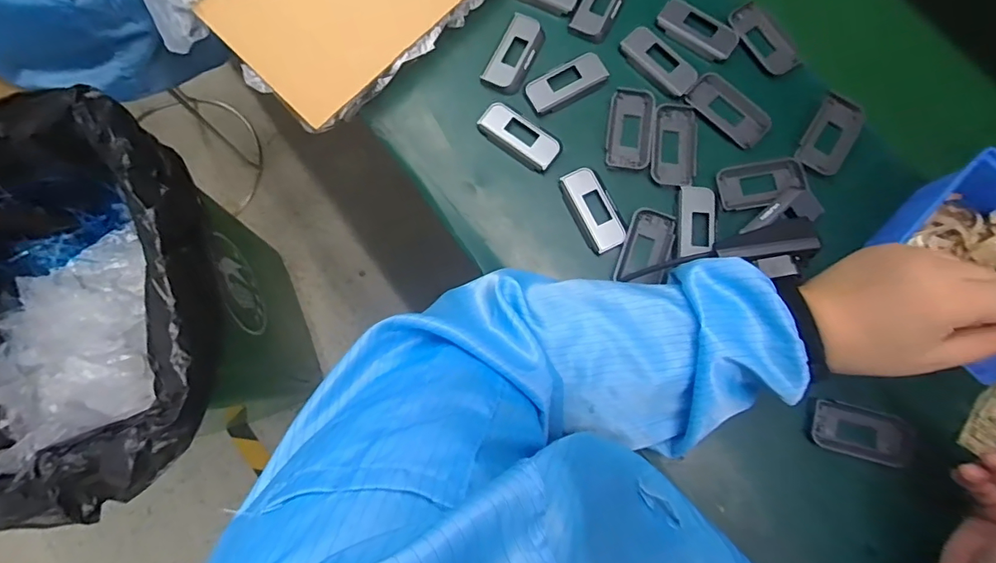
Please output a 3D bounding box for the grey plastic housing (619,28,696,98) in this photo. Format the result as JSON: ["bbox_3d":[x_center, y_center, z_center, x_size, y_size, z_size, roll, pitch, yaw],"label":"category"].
[{"bbox_3d":[0.152,-0.206,0.451,0.036,0.011,0.076,-41,82,-9],"label":"grey plastic housing"}]

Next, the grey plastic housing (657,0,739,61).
[{"bbox_3d":[0.188,-0.237,0.453,0.074,0.010,0.036,35,80,6],"label":"grey plastic housing"}]

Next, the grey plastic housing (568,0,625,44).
[{"bbox_3d":[0.097,-0.261,0.459,0.036,0.016,0.075,26,79,4],"label":"grey plastic housing"}]

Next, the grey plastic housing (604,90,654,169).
[{"bbox_3d":[0.119,-0.138,0.436,0.039,0.008,0.077,9,78,0],"label":"grey plastic housing"}]

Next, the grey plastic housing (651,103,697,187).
[{"bbox_3d":[0.158,-0.123,0.433,0.039,0.009,0.078,6,78,0],"label":"grey plastic housing"}]

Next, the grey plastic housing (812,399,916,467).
[{"bbox_3d":[0.290,0.121,0.384,0.074,0.006,0.039,14,78,1],"label":"grey plastic housing"}]

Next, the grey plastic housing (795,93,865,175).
[{"bbox_3d":[0.293,-0.130,0.428,0.037,0.012,0.076,32,79,5],"label":"grey plastic housing"}]

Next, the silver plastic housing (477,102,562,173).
[{"bbox_3d":[0.020,-0.131,0.437,0.076,0.013,0.034,38,80,6],"label":"silver plastic housing"}]

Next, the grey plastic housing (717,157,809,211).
[{"bbox_3d":[0.231,-0.086,0.424,0.075,0.013,0.039,-12,79,-4],"label":"grey plastic housing"}]

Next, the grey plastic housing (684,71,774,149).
[{"bbox_3d":[0.209,-0.155,0.437,0.075,0.007,0.040,45,81,7],"label":"grey plastic housing"}]

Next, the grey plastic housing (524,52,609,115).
[{"bbox_3d":[0.061,-0.183,0.439,0.073,0.010,0.035,-28,80,-7],"label":"grey plastic housing"}]

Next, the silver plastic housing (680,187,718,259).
[{"bbox_3d":[0.173,-0.051,0.416,0.032,0.011,0.060,3,78,-1],"label":"silver plastic housing"}]

